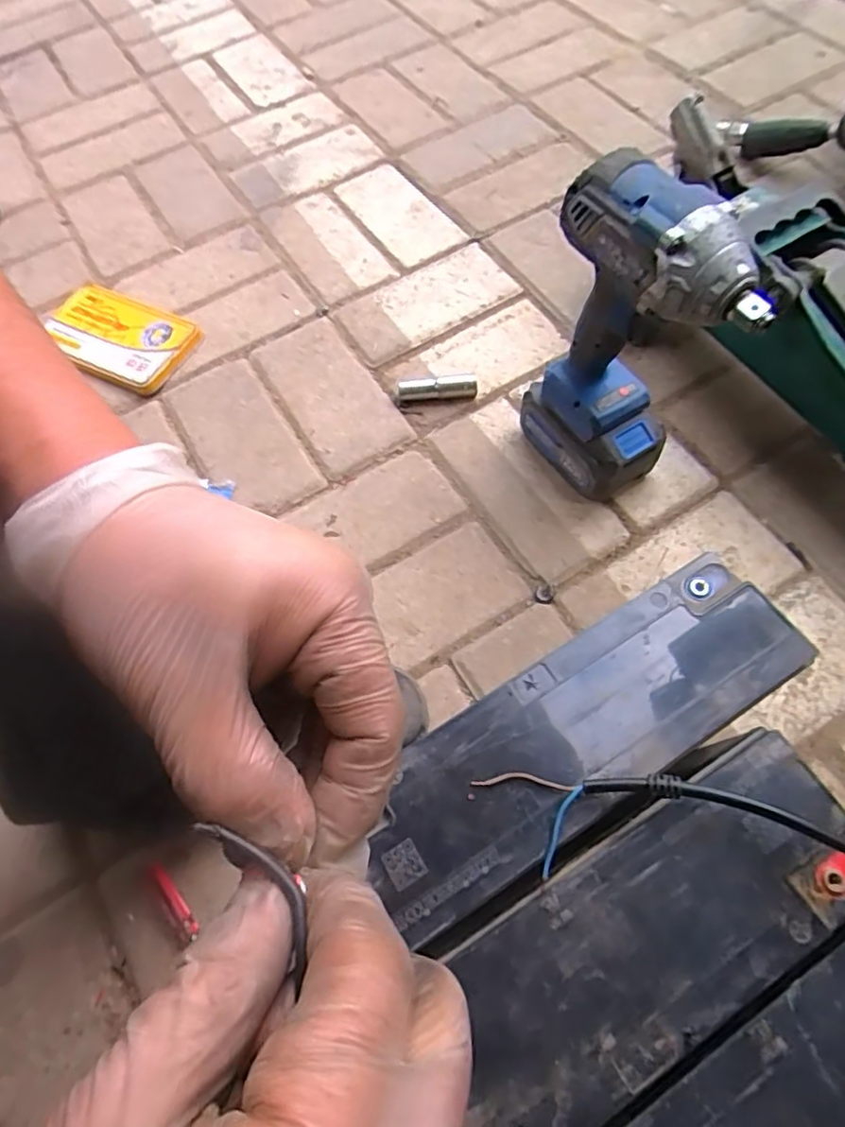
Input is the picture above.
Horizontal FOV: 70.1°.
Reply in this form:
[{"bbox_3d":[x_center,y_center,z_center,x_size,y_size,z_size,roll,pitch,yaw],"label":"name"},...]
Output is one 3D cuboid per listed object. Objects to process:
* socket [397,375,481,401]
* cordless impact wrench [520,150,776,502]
[{"bbox_3d":[0.015,-0.173,0.594,0.078,0.017,0.023,1,65,4],"label":"socket"},{"bbox_3d":[0.144,-0.141,0.442,0.068,0.242,0.136,-30,67,-10],"label":"cordless impact wrench"}]

